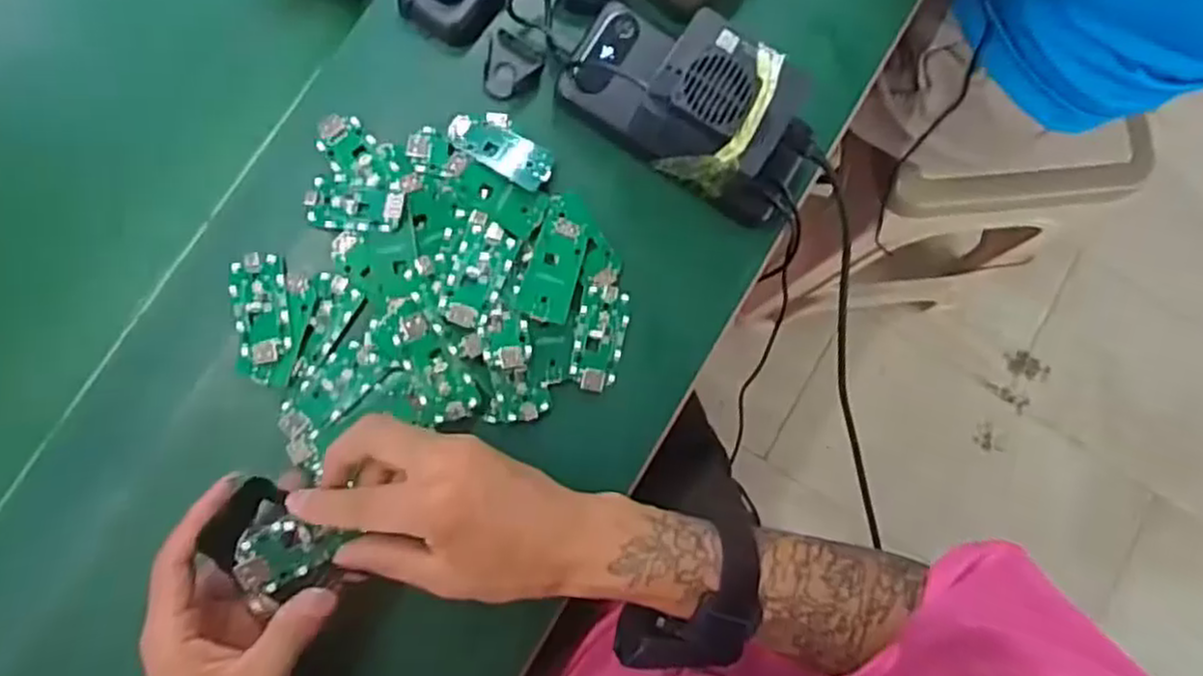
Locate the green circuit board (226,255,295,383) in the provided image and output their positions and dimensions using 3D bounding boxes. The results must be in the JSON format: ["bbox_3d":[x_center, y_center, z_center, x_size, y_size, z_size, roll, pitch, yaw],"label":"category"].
[{"bbox_3d":[-0.194,-0.014,0.429,0.032,0.007,0.071,-9,83,-6],"label":"green circuit board"}]

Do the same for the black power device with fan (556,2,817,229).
[{"bbox_3d":[0.056,-0.138,0.445,0.156,0.080,0.074,36,81,0],"label":"black power device with fan"}]

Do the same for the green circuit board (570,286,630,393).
[{"bbox_3d":[-0.001,0.001,0.463,0.030,0.011,0.063,12,81,-4],"label":"green circuit board"}]

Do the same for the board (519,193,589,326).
[{"bbox_3d":[-0.027,-0.049,0.457,0.030,0.004,0.079,16,75,-10],"label":"board"}]

